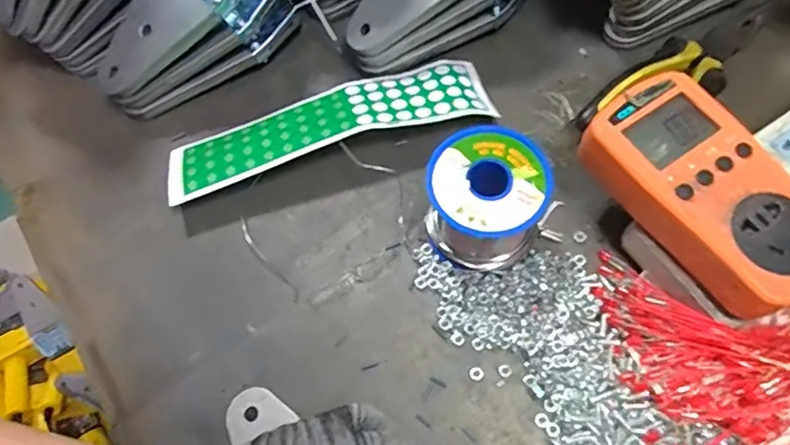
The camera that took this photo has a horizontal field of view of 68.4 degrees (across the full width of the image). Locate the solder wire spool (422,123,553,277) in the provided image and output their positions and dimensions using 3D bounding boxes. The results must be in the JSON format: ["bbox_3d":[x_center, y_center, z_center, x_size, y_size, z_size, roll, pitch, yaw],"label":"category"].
[{"bbox_3d":[0.053,-0.012,0.336,0.064,0.058,0.067,-1,66,3],"label":"solder wire spool"}]

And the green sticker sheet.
[{"bbox_3d":[-0.044,-0.066,0.390,0.216,0.018,0.058,-19,47,-4],"label":"green sticker sheet"}]

